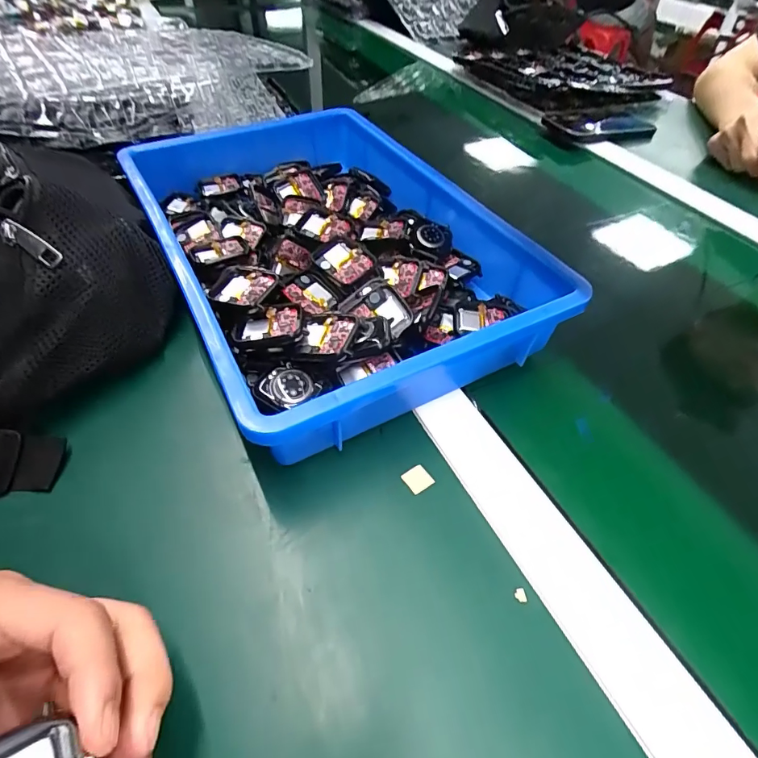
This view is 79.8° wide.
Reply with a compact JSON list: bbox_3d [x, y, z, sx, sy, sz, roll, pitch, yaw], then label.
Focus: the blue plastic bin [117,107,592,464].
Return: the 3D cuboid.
[{"bbox_3d":[-0.045,-0.119,0.400,0.264,0.070,0.385,-22,54,-20],"label":"blue plastic bin"}]

